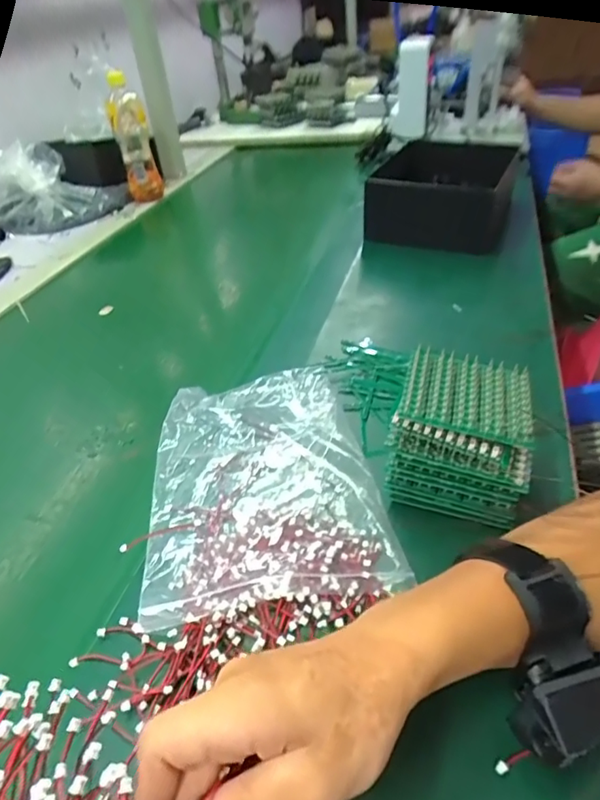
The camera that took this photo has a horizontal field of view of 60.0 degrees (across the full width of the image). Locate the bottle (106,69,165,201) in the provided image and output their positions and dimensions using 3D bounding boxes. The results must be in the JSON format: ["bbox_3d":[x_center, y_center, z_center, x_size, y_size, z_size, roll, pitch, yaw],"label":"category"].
[{"bbox_3d":[-0.314,-0.491,0.980,0.065,0.207,0.059,-16,39,-10],"label":"bottle"}]

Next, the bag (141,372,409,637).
[{"bbox_3d":[-0.031,0.053,0.413,0.167,0.027,0.233,-10,39,-5],"label":"bag"}]

